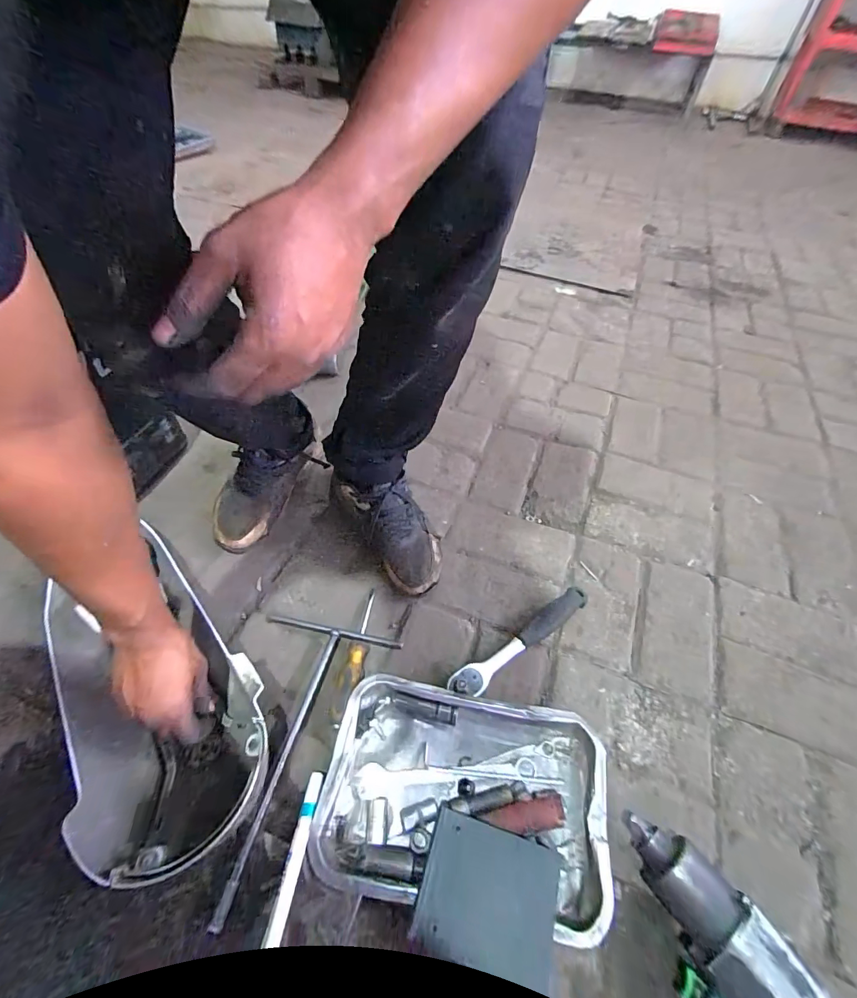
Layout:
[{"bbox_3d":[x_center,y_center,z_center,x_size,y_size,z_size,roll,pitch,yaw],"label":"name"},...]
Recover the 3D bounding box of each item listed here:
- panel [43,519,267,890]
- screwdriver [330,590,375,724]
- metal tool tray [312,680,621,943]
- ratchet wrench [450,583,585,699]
[{"bbox_3d":[-0.318,0.218,0.494,0.182,0.087,0.365,-31,60,-26],"label":"panel"},{"bbox_3d":[-0.097,0.205,0.577,0.029,0.025,0.181,11,51,5],"label":"screwdriver"},{"bbox_3d":[0.038,0.325,0.473,0.300,0.048,0.197,11,51,4],"label":"metal tool tray"},{"bbox_3d":[0.128,0.198,0.592,0.237,0.031,0.039,-29,59,-24],"label":"ratchet wrench"}]

